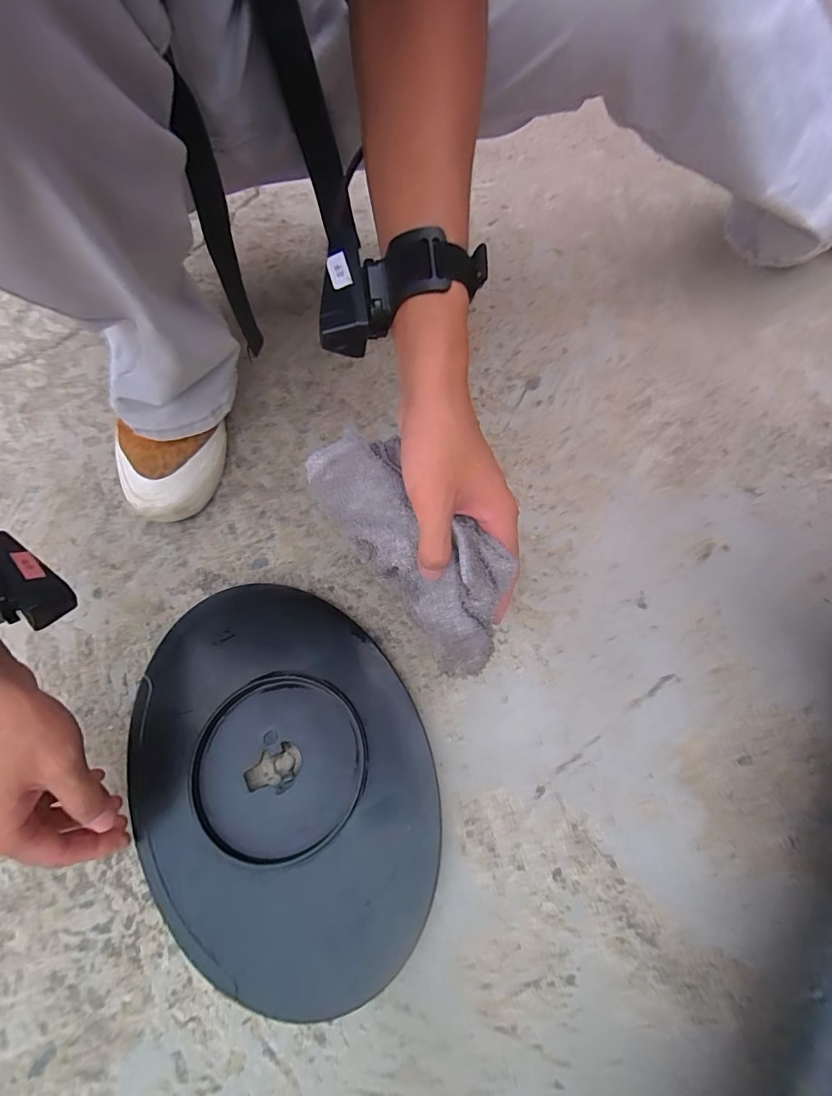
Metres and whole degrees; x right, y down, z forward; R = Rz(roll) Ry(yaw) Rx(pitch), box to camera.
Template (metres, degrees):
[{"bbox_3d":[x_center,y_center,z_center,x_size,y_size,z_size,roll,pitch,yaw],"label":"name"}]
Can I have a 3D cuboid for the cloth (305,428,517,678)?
[{"bbox_3d":[0.000,-0.001,0.311,0.067,0.056,0.171,-37,82,-12],"label":"cloth"}]

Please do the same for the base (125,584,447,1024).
[{"bbox_3d":[-0.105,0.167,0.355,0.210,0.017,0.296,-33,69,-11],"label":"base"}]

